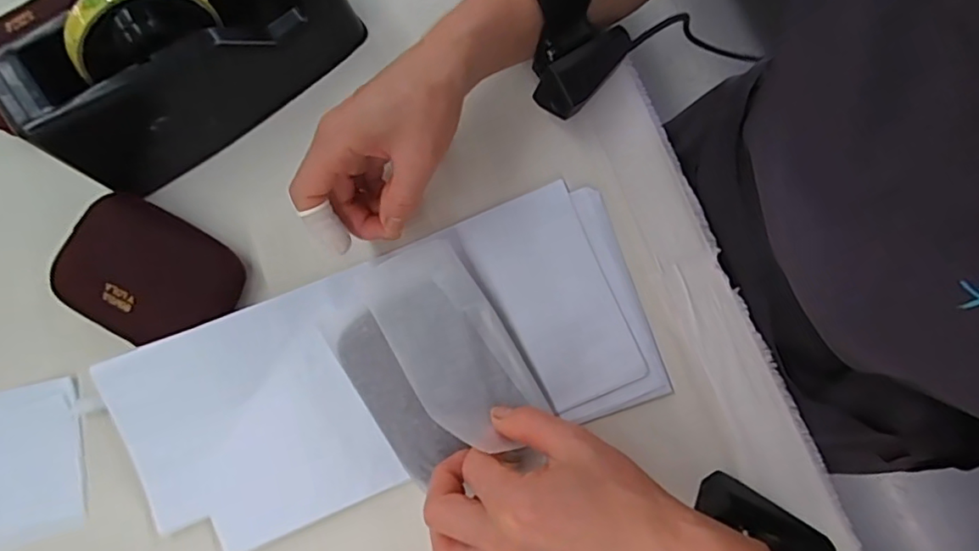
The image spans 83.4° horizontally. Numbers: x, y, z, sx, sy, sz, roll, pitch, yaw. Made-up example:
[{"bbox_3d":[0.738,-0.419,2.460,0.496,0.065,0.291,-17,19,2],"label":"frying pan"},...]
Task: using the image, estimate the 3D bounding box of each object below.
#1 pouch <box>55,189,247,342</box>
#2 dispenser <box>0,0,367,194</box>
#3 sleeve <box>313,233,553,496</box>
[{"bbox_3d":[-0.221,-0.001,0.355,0.108,0.026,0.079,29,81,6],"label":"pouch"},{"bbox_3d":[-0.187,-0.145,0.343,0.201,0.104,0.072,-40,81,-7],"label":"dispenser"},{"bbox_3d":[-0.036,0.047,0.329,0.095,0.024,0.128,-34,81,-6],"label":"sleeve"}]

